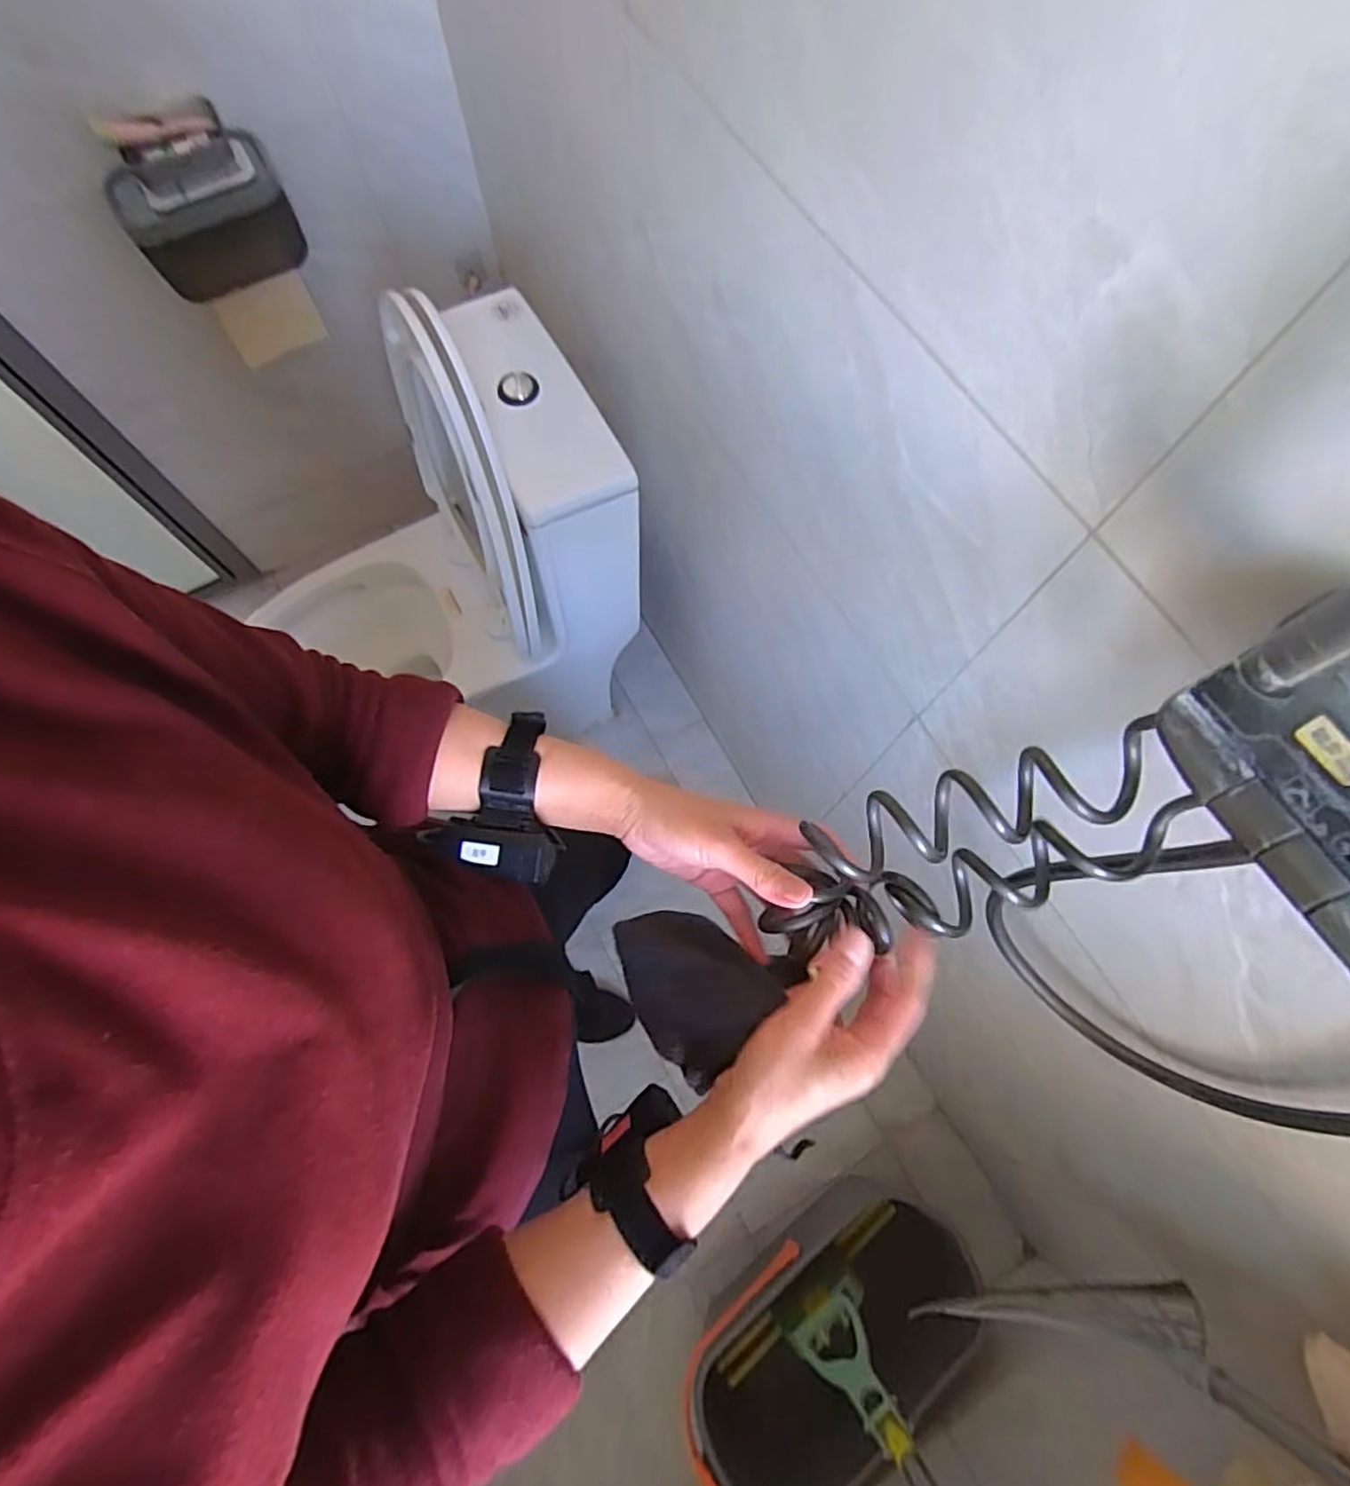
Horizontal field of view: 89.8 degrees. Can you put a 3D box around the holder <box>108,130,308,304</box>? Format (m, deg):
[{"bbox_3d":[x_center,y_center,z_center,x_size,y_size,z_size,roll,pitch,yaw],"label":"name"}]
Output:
[{"bbox_3d":[-0.649,-0.744,0.945,0.211,0.140,0.120,-20,72,-7],"label":"holder"}]

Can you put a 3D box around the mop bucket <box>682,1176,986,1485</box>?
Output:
[{"bbox_3d":[0.229,0.896,1.029,0.467,0.196,0.272,-26,73,-8],"label":"mop bucket"}]

